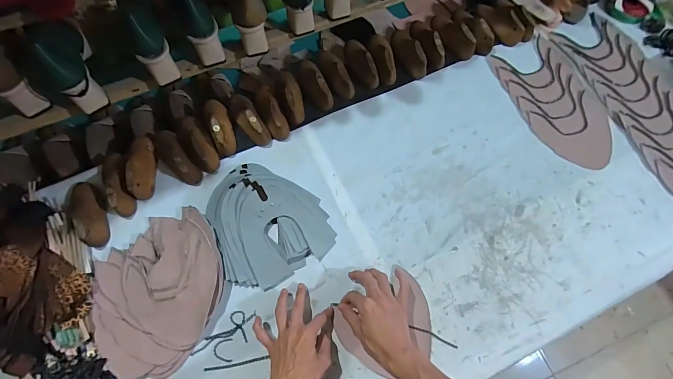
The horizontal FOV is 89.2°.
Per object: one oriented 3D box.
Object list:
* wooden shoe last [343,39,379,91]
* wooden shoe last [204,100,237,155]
[{"bbox_3d":[0.052,-0.291,0.769,0.050,0.045,0.141,-15,70,-6],"label":"wooden shoe last"},{"bbox_3d":[-0.246,-0.145,0.708,0.047,0.053,0.143,-21,71,-8],"label":"wooden shoe last"}]

